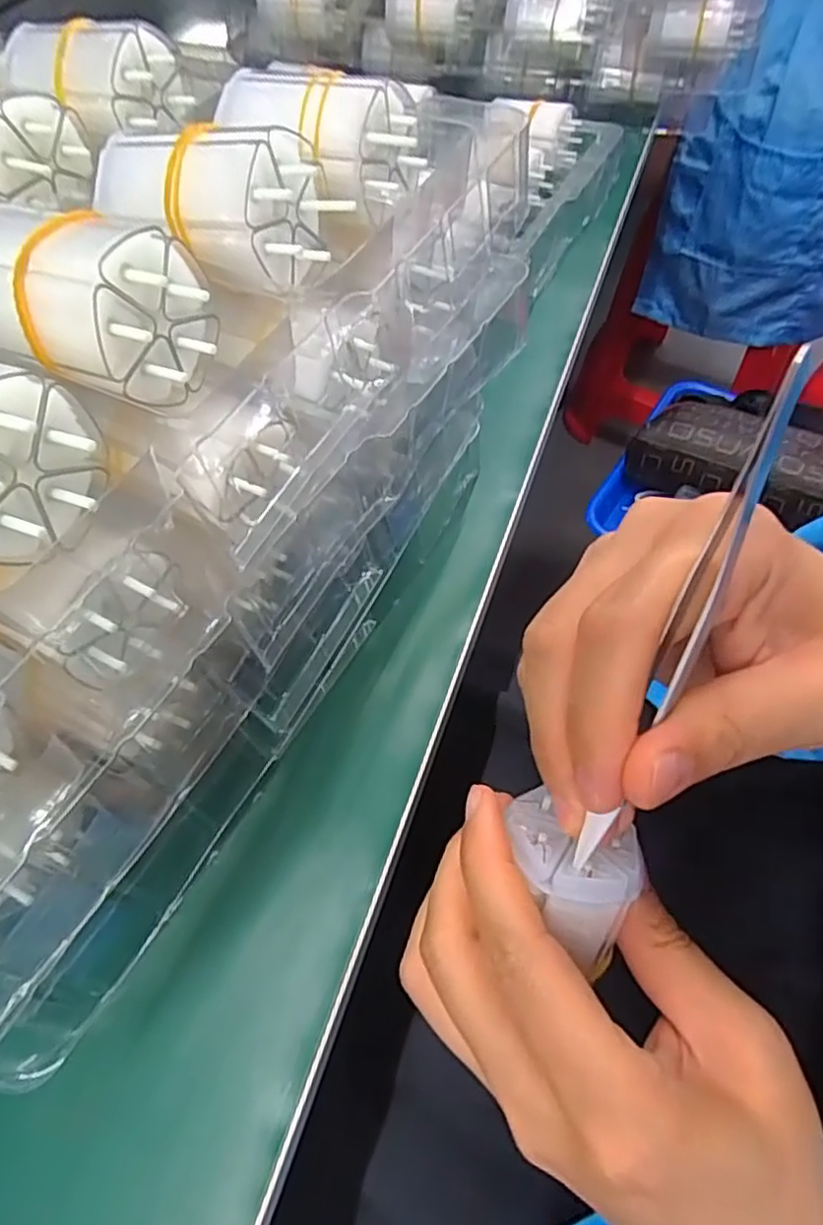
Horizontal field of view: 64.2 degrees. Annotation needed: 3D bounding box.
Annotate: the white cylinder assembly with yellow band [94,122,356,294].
[{"bbox_3d":[-0.054,-0.117,0.183,0.067,0.033,0.035,29,64,19],"label":"white cylinder assembly with yellow band"}]

